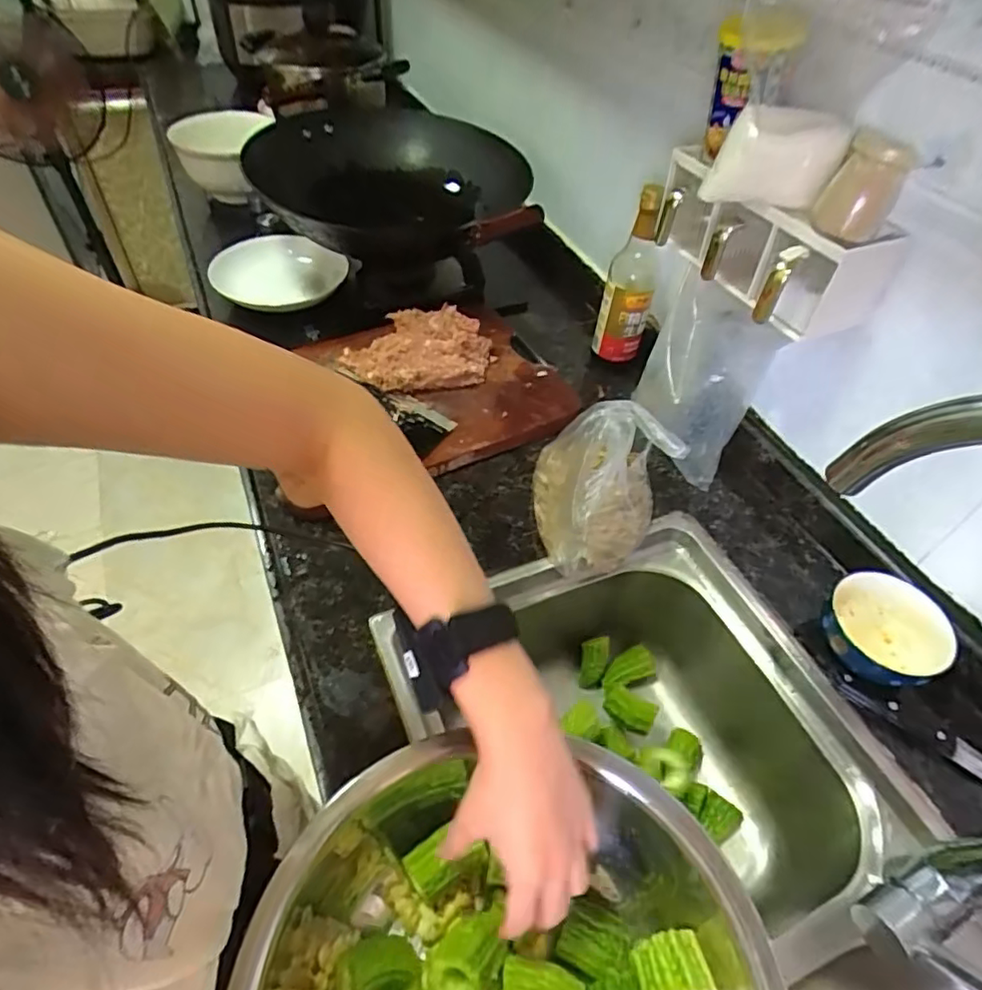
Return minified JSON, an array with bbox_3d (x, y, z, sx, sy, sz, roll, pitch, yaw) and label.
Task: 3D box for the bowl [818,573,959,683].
[{"bbox_3d":[0.373,0.134,0.583,0.093,0.079,0.104,-27,56,-25],"label":"bowl"}]

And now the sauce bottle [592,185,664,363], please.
[{"bbox_3d":[0.172,-0.252,0.760,0.060,0.239,0.058,13,49,6],"label":"sauce bottle"}]

